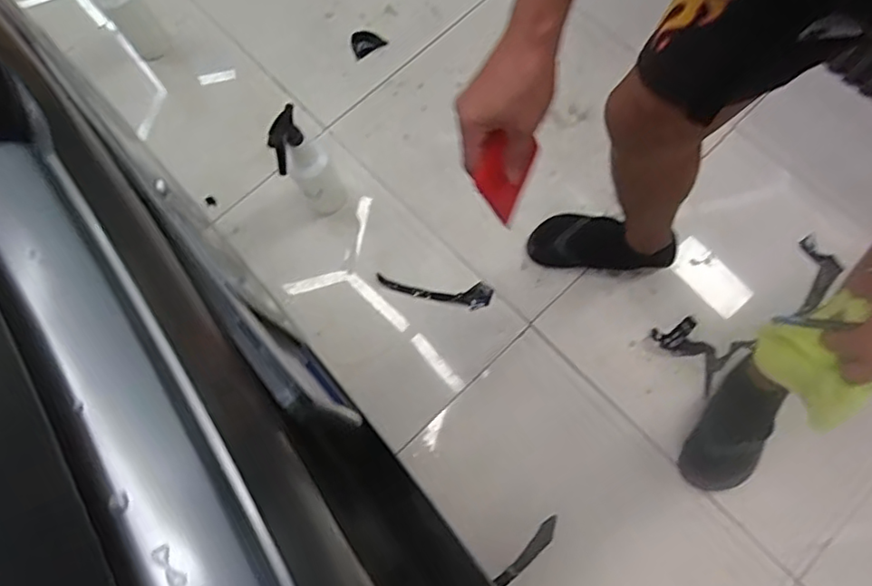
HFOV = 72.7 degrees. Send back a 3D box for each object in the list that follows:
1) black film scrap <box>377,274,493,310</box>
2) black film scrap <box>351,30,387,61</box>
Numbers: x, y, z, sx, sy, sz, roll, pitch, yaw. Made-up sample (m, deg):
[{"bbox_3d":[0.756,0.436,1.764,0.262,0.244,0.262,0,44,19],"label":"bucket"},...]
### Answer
[{"bbox_3d":[-0.003,-0.004,1.147,0.219,0.011,0.052,7,72,4],"label":"black film scrap"},{"bbox_3d":[-0.157,-0.574,1.356,0.076,0.009,0.066,-21,80,-7],"label":"black film scrap"}]

